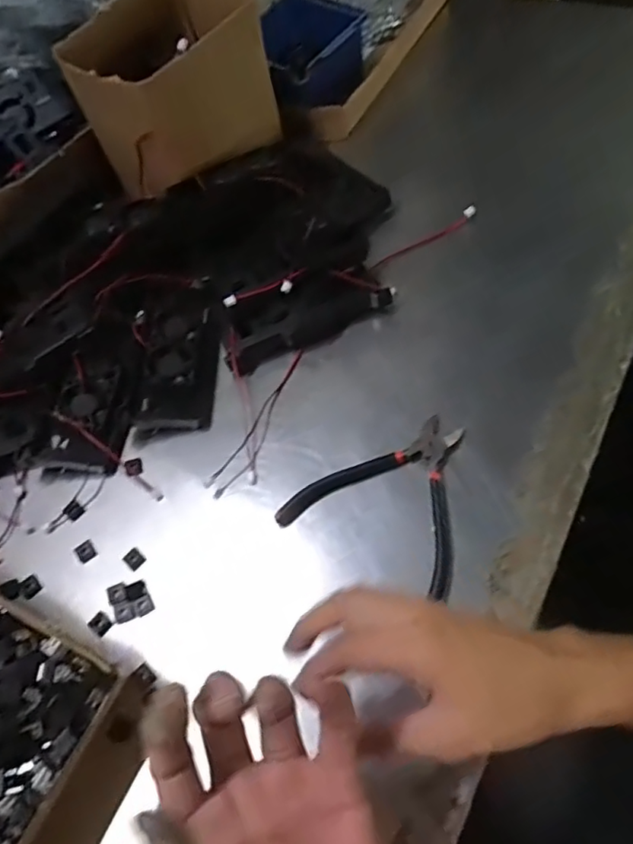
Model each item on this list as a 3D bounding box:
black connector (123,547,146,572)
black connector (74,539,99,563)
[{"bbox_3d":[-0.135,0.102,0.424,0.014,0.004,0.013,36,73,24],"label":"black connector"},{"bbox_3d":[-0.177,0.099,0.435,0.014,0.004,0.016,-35,63,-10],"label":"black connector"}]

